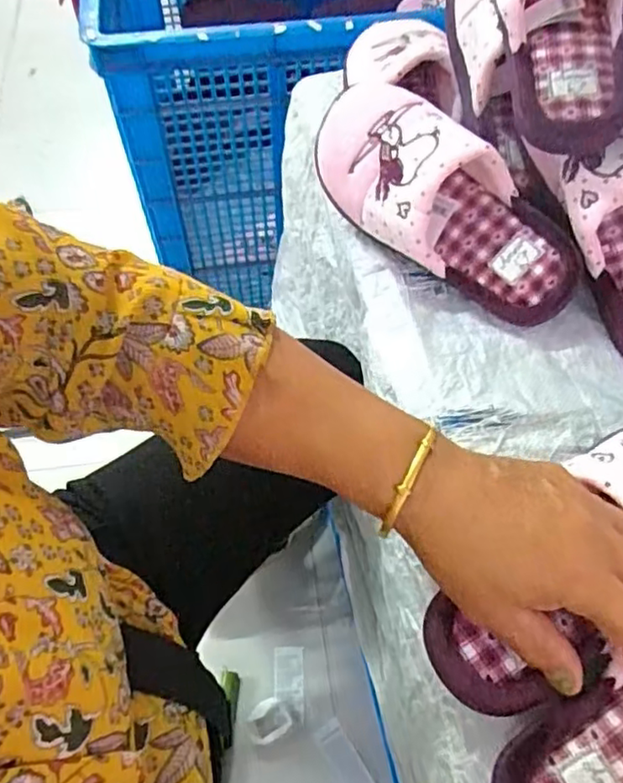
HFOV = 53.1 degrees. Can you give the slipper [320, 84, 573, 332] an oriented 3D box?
[{"bbox_3d":[0.097,-0.148,0.478,0.244,0.070,0.102,43,96,12],"label":"slipper"}]

